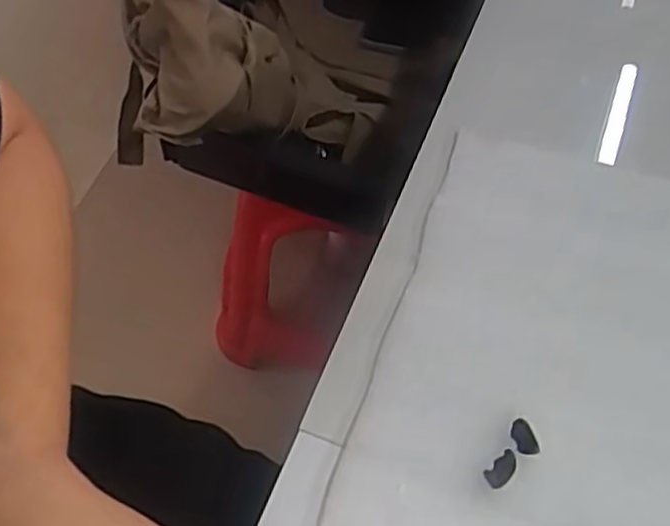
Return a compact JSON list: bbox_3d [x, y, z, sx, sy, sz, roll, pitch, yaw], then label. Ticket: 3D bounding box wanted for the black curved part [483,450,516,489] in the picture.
[{"bbox_3d":[0.069,0.086,0.309,0.014,0.009,0.009,-35,66,-23],"label":"black curved part"}]

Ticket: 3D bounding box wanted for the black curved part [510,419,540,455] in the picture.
[{"bbox_3d":[0.080,0.074,0.317,0.009,0.008,0.015,-17,60,-15],"label":"black curved part"}]

